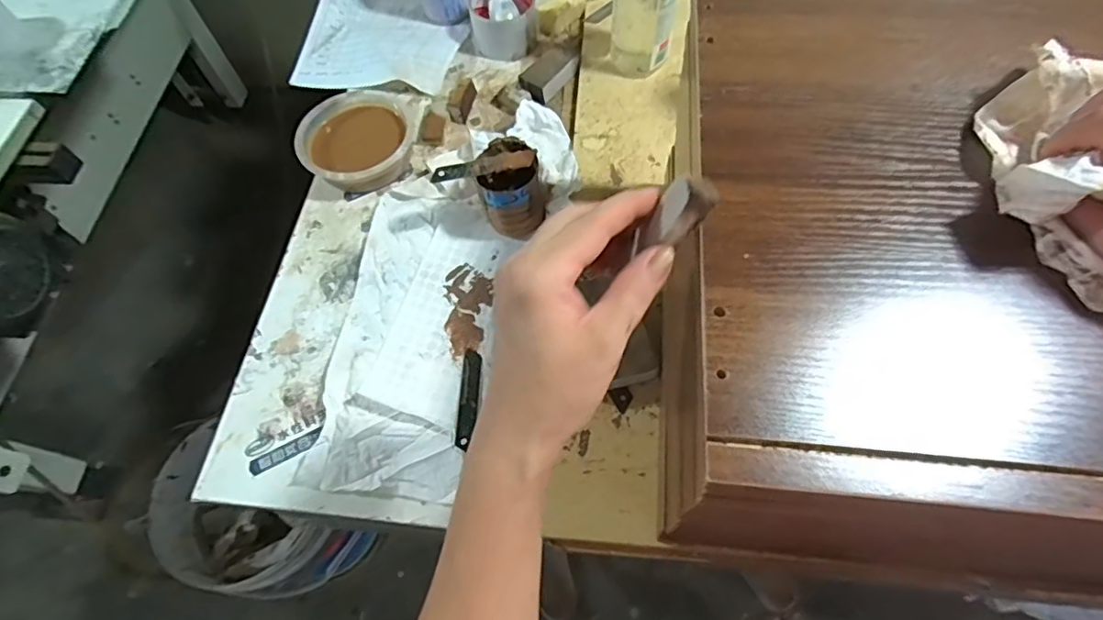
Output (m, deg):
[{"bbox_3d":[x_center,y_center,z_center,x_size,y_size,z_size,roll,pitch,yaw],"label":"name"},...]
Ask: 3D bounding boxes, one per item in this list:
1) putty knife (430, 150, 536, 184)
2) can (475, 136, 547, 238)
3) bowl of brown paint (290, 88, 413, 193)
[{"bbox_3d":[-0.065,-0.137,0.551,0.099,0.007,0.018,-13,63,-3],"label":"putty knife"},{"bbox_3d":[-0.040,-0.126,0.579,0.065,0.060,0.073,-8,63,-1],"label":"can"},{"bbox_3d":[-0.219,-0.190,0.655,0.124,0.038,0.131,-1,63,3],"label":"bowl of brown paint"}]

